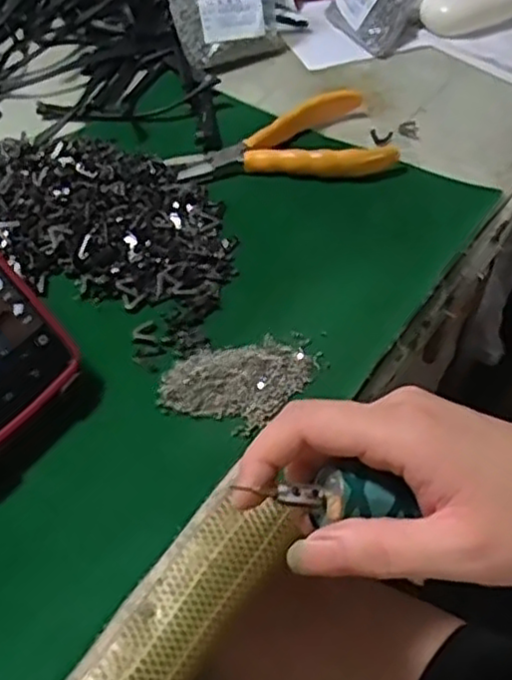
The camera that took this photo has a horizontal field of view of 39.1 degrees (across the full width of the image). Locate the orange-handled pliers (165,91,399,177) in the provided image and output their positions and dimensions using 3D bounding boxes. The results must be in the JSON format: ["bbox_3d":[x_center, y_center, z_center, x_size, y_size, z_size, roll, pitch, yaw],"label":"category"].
[{"bbox_3d":[0.016,-0.125,0.468,0.135,0.026,0.063,-9,50,-8],"label":"orange-handled pliers"}]

